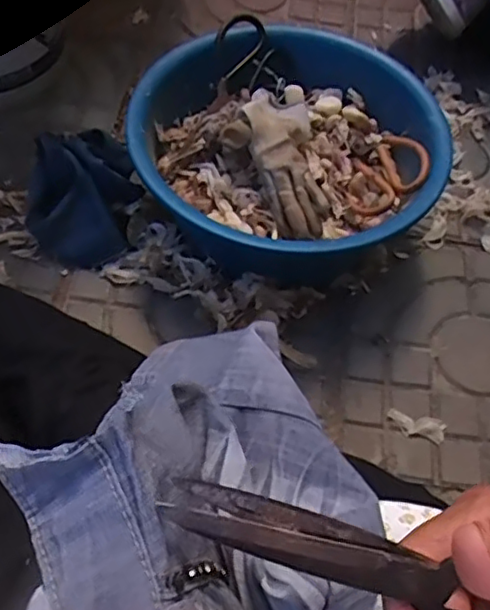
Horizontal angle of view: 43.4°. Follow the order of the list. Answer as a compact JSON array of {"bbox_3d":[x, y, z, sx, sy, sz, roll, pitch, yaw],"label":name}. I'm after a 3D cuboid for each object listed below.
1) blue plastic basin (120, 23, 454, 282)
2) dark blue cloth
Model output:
[{"bbox_3d":[0.045,-0.157,0.707,0.319,0.145,0.304,2,61,-3],"label":"blue plastic basin"},{"bbox_3d":[-0.188,-0.128,0.702,0.127,0.092,0.144,-18,64,-13],"label":"dark blue cloth"}]

